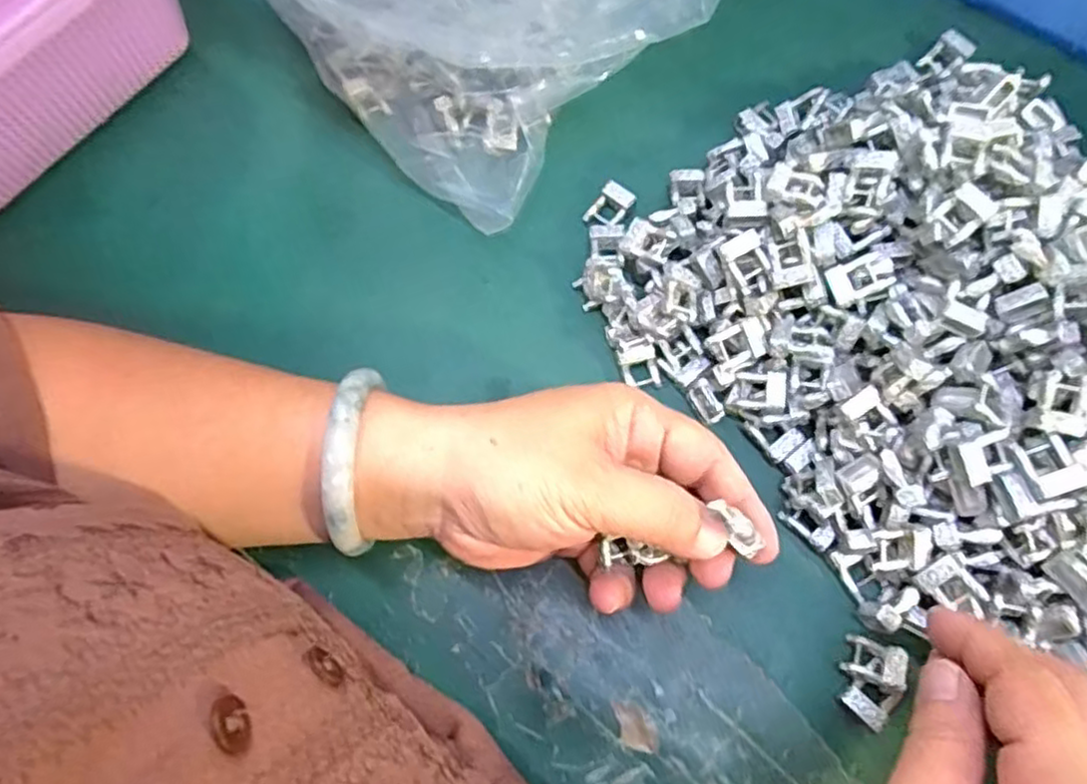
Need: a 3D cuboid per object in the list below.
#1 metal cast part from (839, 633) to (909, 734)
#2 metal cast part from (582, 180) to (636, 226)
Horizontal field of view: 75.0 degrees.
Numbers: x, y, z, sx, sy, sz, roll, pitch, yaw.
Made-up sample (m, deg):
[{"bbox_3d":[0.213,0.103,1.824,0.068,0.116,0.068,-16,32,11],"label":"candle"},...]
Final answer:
[{"bbox_3d":[0.125,0.111,0.271,0.020,0.013,0.031,15,74,7],"label":"metal cast part"},{"bbox_3d":[0.031,-0.088,0.340,0.015,0.013,0.022,36,77,12],"label":"metal cast part"}]

